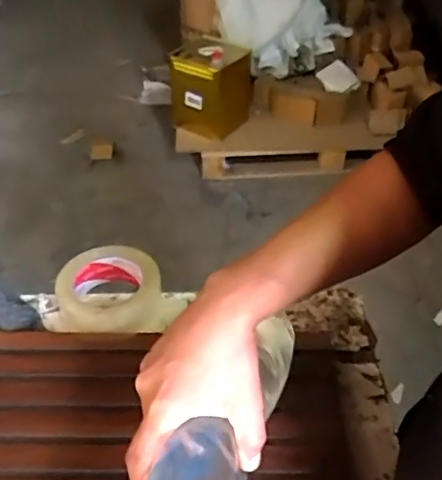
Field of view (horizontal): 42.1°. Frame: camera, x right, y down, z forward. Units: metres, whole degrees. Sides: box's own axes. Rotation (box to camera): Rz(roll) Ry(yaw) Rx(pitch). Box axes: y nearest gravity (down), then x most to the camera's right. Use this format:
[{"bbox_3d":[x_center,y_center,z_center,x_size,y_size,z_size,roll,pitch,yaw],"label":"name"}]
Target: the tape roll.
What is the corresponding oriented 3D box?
[{"bbox_3d":[-0.120,0.056,0.628,0.106,0.042,0.100,-1,41,1],"label":"tape roll"}]

